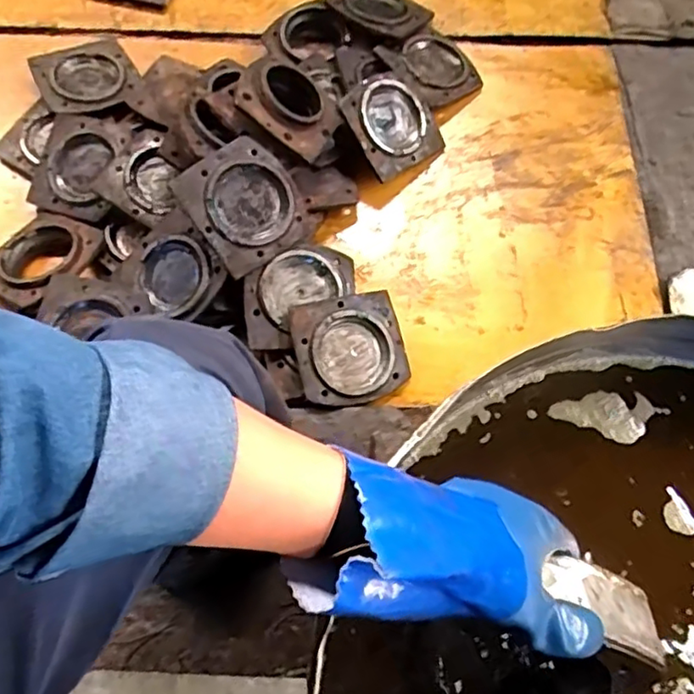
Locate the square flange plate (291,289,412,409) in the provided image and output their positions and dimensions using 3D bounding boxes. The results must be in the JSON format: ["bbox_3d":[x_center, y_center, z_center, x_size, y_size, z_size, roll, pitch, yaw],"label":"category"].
[{"bbox_3d":[0.005,0.004,0.821,0.151,0.017,0.143,-14,84,-20],"label":"square flange plate"}]

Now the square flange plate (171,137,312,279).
[{"bbox_3d":[-0.131,-0.184,0.810,0.135,0.022,0.151,-34,96,-15],"label":"square flange plate"}]

